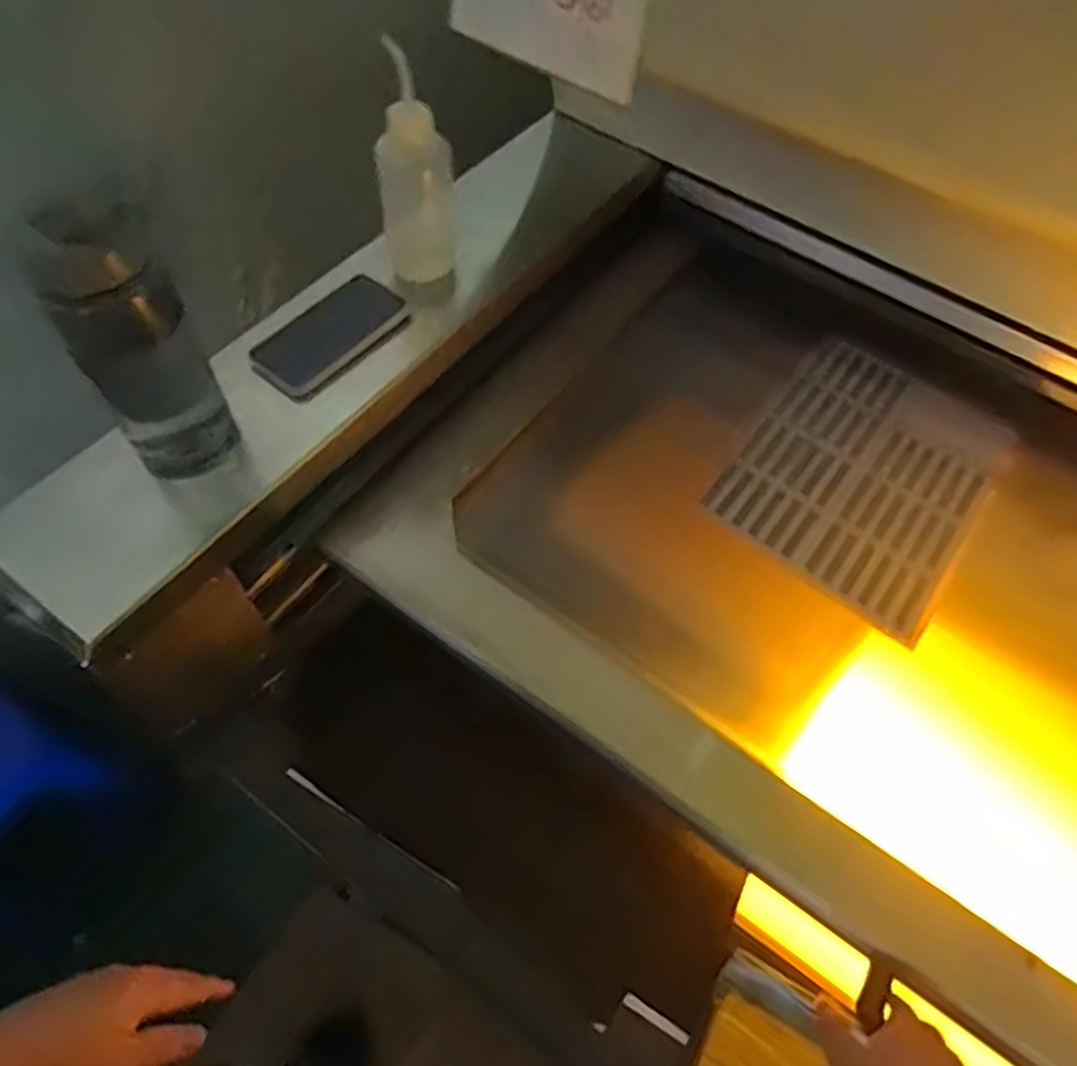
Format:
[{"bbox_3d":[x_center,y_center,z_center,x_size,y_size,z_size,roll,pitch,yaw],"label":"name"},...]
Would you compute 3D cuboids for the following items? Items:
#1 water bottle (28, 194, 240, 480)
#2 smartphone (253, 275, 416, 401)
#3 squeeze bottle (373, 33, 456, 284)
[{"bbox_3d":[-0.316,-0.145,0.583,0.088,0.237,0.064,-29,66,-19],"label":"water bottle"},{"bbox_3d":[-0.215,-0.207,0.758,0.088,0.011,0.167,35,63,16],"label":"smartphone"},{"bbox_3d":[-0.125,-0.357,0.743,0.076,0.191,0.079,-8,60,-9],"label":"squeeze bottle"}]

